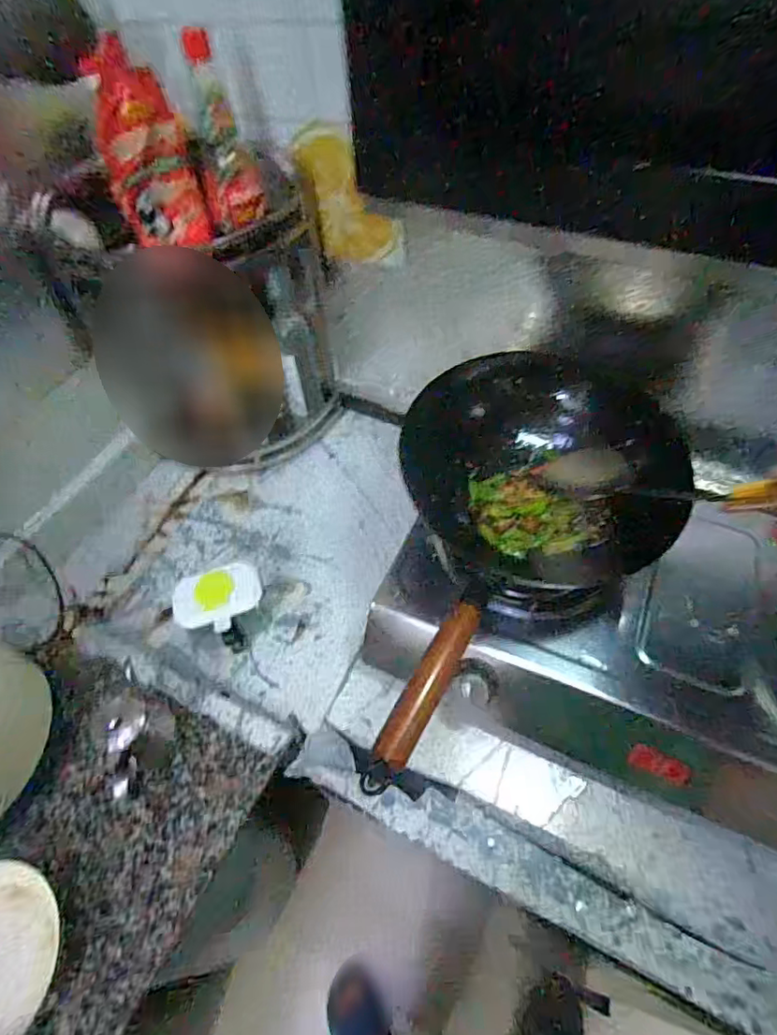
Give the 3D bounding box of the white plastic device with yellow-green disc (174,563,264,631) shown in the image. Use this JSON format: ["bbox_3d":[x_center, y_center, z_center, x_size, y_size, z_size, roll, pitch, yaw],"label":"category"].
[{"bbox_3d":[-0.228,0.110,0.731,0.114,0.022,0.086,-24,65,-10],"label":"white plastic device with yellow-green disc"}]

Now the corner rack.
[{"bbox_3d":[-0.288,-0.278,0.846,0.339,0.421,0.225,14,57,13],"label":"corner rack"}]

